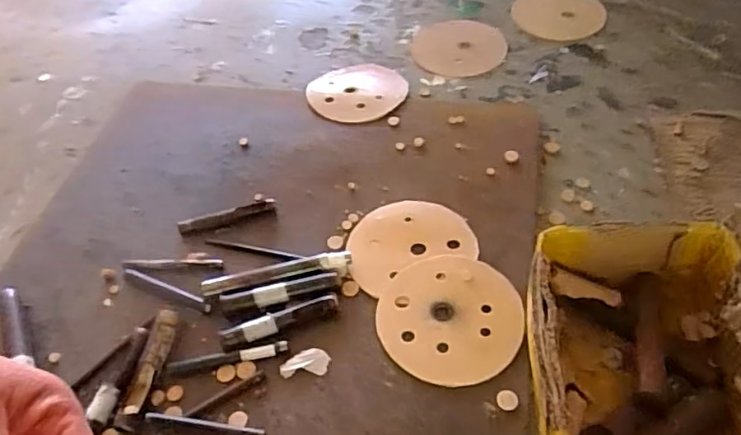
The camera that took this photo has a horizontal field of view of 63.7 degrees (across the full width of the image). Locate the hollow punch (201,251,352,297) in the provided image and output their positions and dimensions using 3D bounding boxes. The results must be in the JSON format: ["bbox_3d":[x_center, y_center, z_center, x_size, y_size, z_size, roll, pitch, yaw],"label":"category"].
[{"bbox_3d":[-0.074,0.046,0.478,0.119,0.014,0.017,-11,50,-3],"label":"hollow punch"}]

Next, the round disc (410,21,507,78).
[{"bbox_3d":[0.101,-0.195,0.684,0.104,0.004,0.105,-3,50,4],"label":"round disc"}]

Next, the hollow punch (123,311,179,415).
[{"bbox_3d":[-0.163,0.105,0.441,0.015,0.016,0.076,8,52,13],"label":"hollow punch"}]

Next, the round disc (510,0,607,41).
[{"bbox_3d":[0.226,-0.248,0.718,0.105,0.004,0.104,-3,50,4],"label":"round disc"}]

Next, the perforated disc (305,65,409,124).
[{"bbox_3d":[-0.015,-0.135,0.647,0.106,0.007,0.101,-3,50,4],"label":"perforated disc"}]

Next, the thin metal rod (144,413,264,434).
[{"bbox_3d":[-0.115,0.143,0.408,0.086,0.008,0.009,5,51,11],"label":"thin metal rod"}]

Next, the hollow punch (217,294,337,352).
[{"bbox_3d":[-0.068,0.080,0.452,0.090,0.014,0.015,-18,50,-9],"label":"hollow punch"}]

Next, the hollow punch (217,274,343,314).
[{"bbox_3d":[-0.071,0.061,0.468,0.092,0.012,0.015,-12,50,-3],"label":"hollow punch"}]

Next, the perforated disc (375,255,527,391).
[{"bbox_3d":[0.059,0.073,0.448,0.103,0.006,0.105,-3,50,4],"label":"perforated disc"}]

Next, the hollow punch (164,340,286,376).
[{"bbox_3d":[-0.105,0.103,0.439,0.088,0.009,0.010,-9,50,-1],"label":"hollow punch"}]

